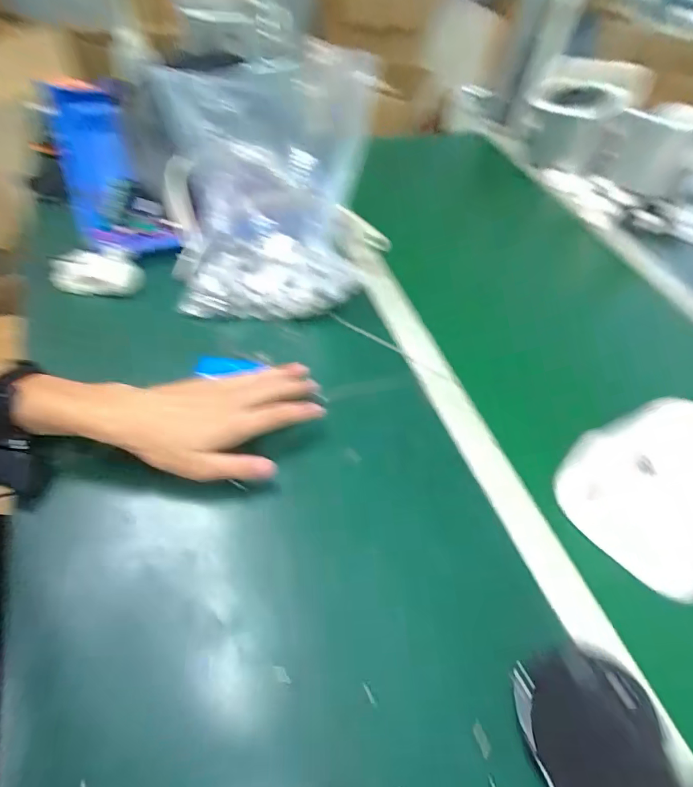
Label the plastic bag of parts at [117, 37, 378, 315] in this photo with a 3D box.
[{"bbox_3d":[-0.098,-0.219,0.505,0.210,0.208,0.173,-3,54,-11],"label":"plastic bag of parts"}]

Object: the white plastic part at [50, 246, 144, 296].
[{"bbox_3d":[-0.296,-0.143,0.537,0.096,0.031,0.054,13,52,1],"label":"white plastic part"}]

